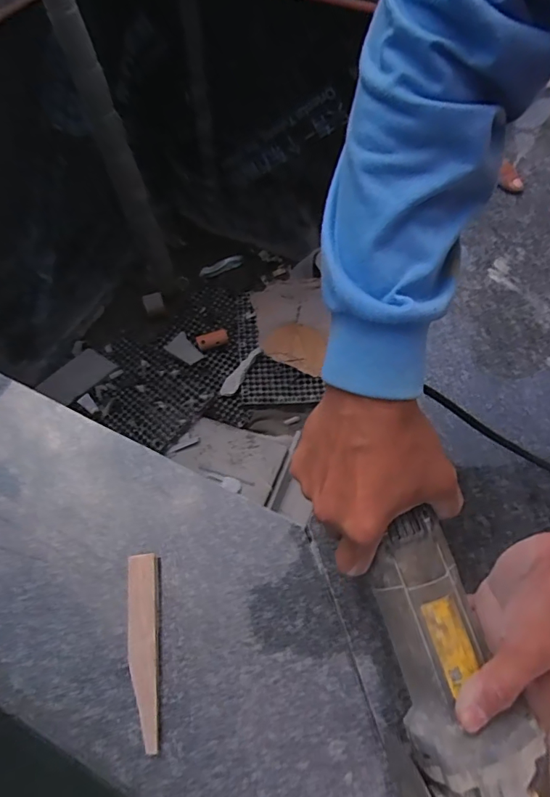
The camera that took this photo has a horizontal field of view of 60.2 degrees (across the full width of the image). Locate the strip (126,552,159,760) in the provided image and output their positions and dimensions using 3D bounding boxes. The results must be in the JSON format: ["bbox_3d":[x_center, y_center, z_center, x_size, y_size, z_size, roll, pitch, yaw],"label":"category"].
[{"bbox_3d":[-0.102,0.191,0.367,0.024,0.011,0.133,-6,64,-2],"label":"strip"}]

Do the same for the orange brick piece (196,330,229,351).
[{"bbox_3d":[-0.232,-0.221,1.777,0.112,0.025,0.058,-22,65,-10],"label":"orange brick piece"}]

